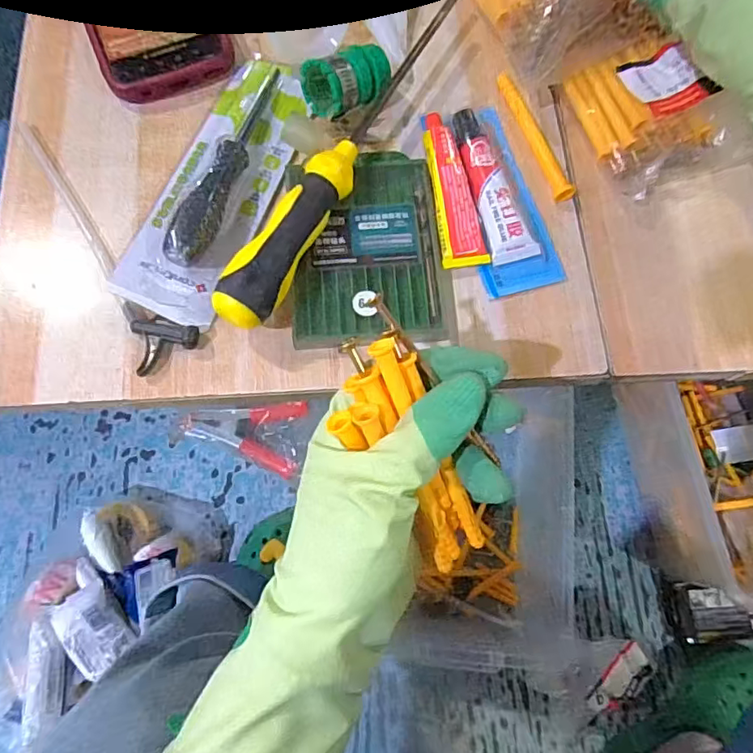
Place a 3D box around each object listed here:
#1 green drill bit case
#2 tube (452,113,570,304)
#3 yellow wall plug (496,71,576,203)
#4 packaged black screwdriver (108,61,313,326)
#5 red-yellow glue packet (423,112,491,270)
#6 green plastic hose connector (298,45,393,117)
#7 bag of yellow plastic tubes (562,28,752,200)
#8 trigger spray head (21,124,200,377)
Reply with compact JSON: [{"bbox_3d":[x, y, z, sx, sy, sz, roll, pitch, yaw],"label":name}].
[{"bbox_3d":[-0.003,-0.077,0.307,0.088,0.012,0.119,-4,73,-3],"label":"green drill bit case"},{"bbox_3d":[0.072,-0.109,0.320,0.047,0.016,0.121,-15,74,-6],"label":"tube"},{"bbox_3d":[0.099,-0.153,0.335,0.012,0.008,0.098,-17,74,-7],"label":"yellow wall plug"},{"bbox_3d":[-0.090,-0.117,0.308,0.063,0.026,0.175,17,73,4],"label":"packaged black screwdriver"},{"bbox_3d":[0.045,-0.111,0.315,0.026,0.012,0.097,-8,73,-4],"label":"red-yellow glue packet"},{"bbox_3d":[-0.015,-0.177,0.314,0.054,0.024,0.027,-32,77,-11],"label":"green plastic hose connector"},{"bbox_3d":[0.174,-0.166,0.333,0.086,0.031,0.103,-27,76,-9],"label":"bag of yellow plastic tubes"},{"bbox_3d":[-0.158,-0.082,0.305,0.035,0.009,0.177,-32,77,-10],"label":"trigger spray head"}]

